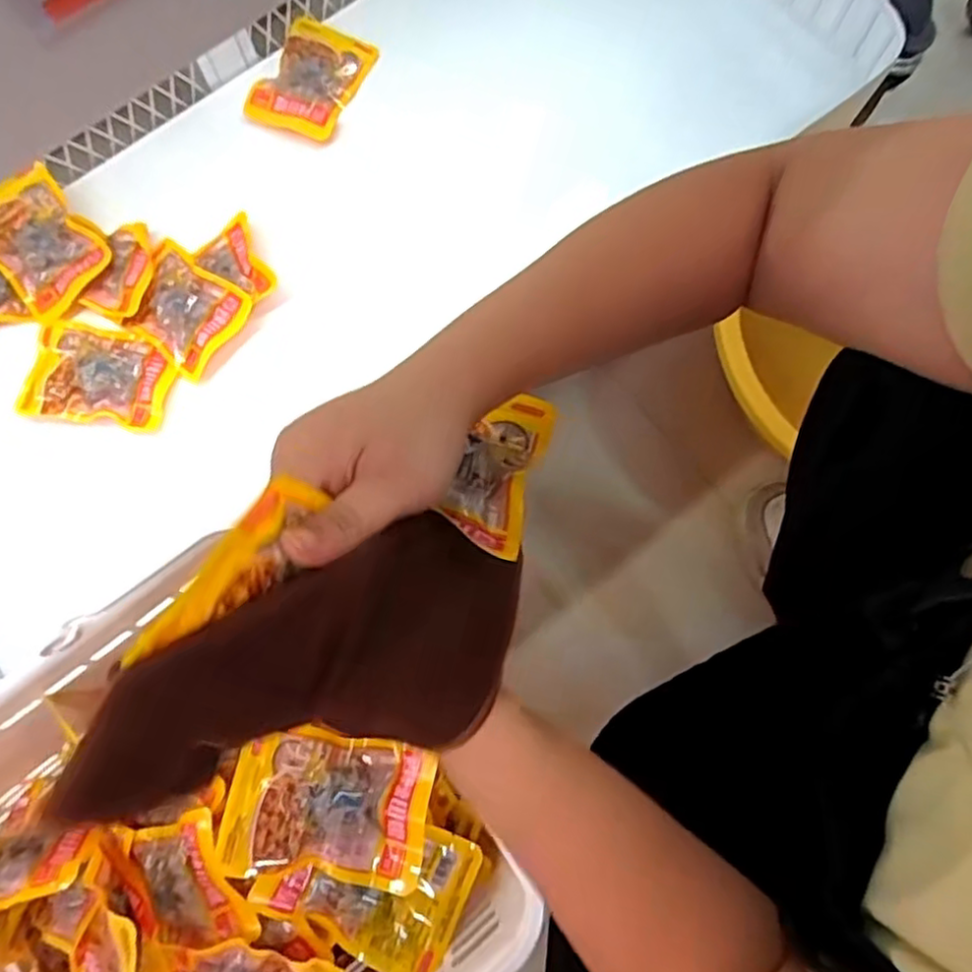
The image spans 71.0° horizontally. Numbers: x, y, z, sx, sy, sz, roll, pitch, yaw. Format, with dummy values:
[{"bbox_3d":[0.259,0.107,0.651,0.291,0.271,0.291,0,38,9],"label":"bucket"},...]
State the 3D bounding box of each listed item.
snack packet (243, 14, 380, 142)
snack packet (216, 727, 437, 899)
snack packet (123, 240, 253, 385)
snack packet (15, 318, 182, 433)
[{"bbox_3d":[-0.163,-0.383,0.637,0.087,0.017,0.118,23,77,5],"label":"snack packet"},{"bbox_3d":[-0.094,0.193,0.412,0.115,0.027,0.083,10,76,2],"label":"snack packet"},{"bbox_3d":[-0.253,-0.149,0.566,0.100,0.015,0.084,32,78,8],"label":"snack packet"},{"bbox_3d":[-0.316,-0.091,0.560,0.111,0.015,0.083,7,76,2],"label":"snack packet"}]

